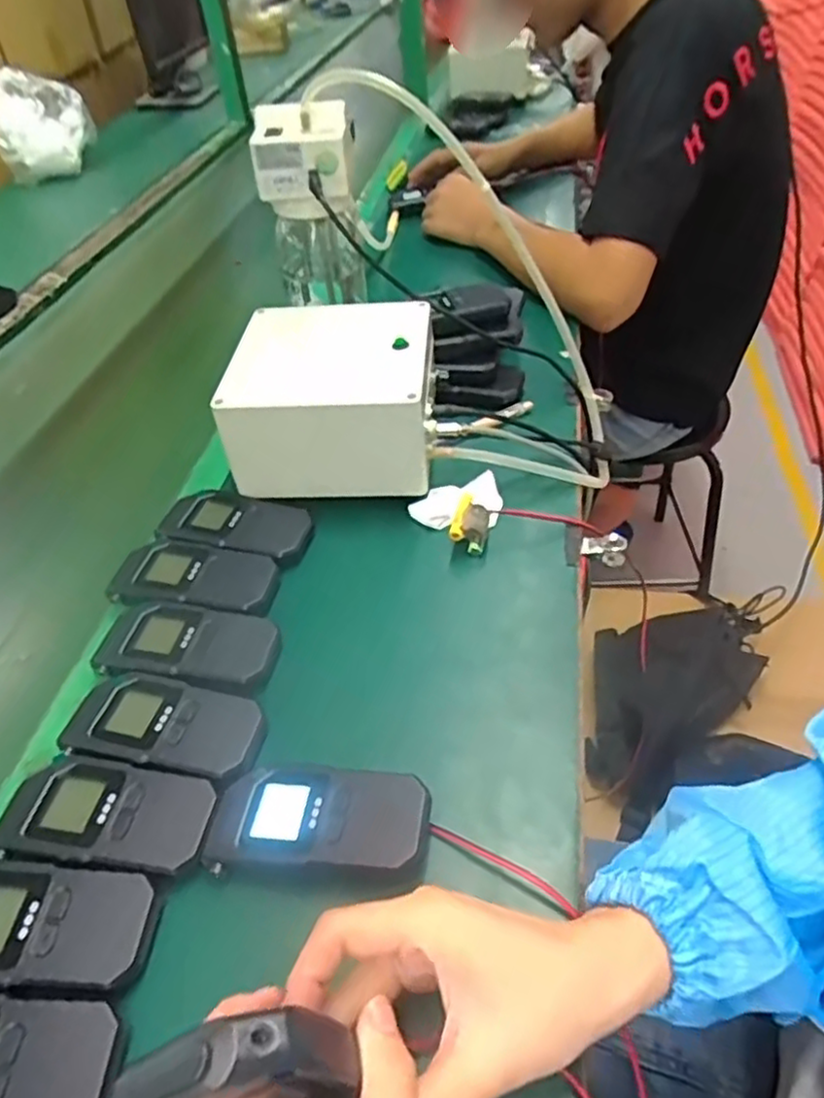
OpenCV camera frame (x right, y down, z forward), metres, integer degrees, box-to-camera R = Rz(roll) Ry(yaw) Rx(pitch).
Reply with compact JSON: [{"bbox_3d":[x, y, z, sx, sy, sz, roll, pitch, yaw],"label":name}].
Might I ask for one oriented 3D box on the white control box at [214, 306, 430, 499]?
[{"bbox_3d":[-0.065,-0.128,0.592,0.155,0.098,0.151,-1,44,4],"label":"white control box"}]

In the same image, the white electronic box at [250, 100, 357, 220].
[{"bbox_3d":[-0.095,-0.348,0.622,0.088,0.079,0.070,-1,45,3],"label":"white electronic box"}]

